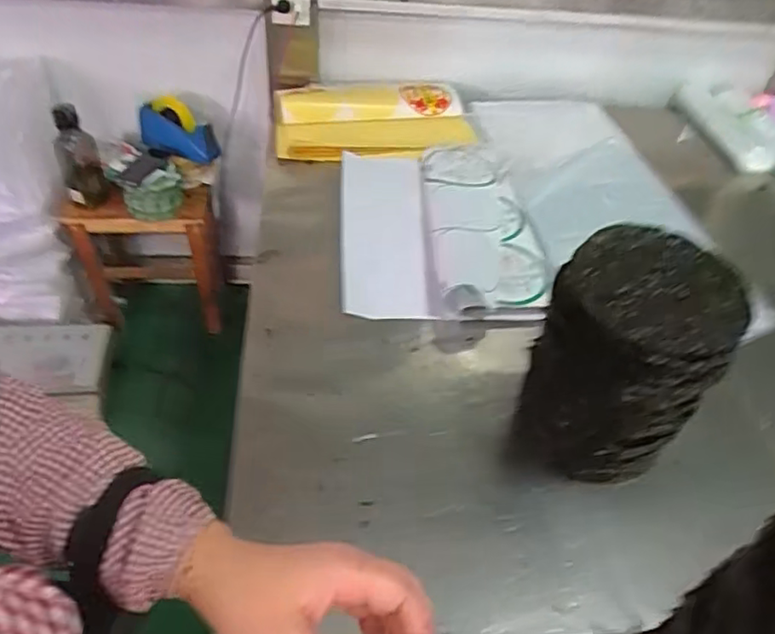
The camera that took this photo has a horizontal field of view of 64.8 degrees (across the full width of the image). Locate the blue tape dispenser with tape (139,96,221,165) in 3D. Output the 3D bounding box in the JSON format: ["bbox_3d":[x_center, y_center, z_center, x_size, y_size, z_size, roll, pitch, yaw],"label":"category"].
[{"bbox_3d":[-0.541,-0.477,1.556,0.202,0.129,0.080,21,47,14],"label":"blue tape dispenser with tape"}]

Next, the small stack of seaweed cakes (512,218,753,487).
[{"bbox_3d":[0.298,0.061,0.805,0.202,0.281,0.203,17,46,10],"label":"small stack of seaweed cakes"}]

